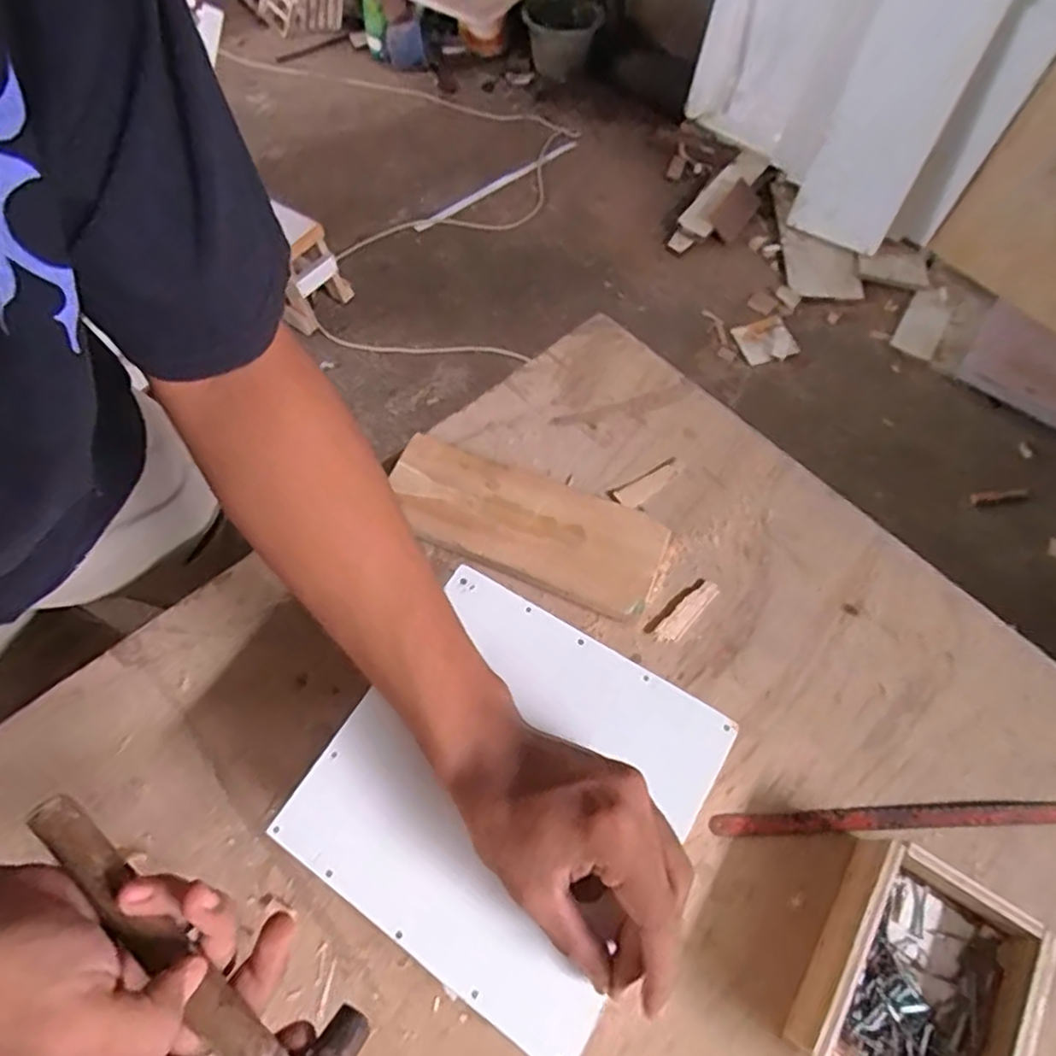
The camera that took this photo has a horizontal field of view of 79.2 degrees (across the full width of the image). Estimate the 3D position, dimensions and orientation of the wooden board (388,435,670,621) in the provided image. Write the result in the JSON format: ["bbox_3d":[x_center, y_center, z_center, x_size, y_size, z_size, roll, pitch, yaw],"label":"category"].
[{"bbox_3d":[-0.005,-0.002,0.505,0.218,0.022,0.090,20,64,9],"label":"wooden board"}]

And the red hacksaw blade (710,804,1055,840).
[{"bbox_3d":[0.271,0.189,0.417,0.299,0.006,0.014,-1,63,-2],"label":"red hacksaw blade"}]

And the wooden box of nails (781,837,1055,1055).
[{"bbox_3d":[0.216,0.256,0.356,0.102,0.042,0.128,30,66,14],"label":"wooden box of nails"}]

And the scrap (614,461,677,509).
[{"bbox_3d":[0.101,-0.036,0.528,0.056,0.009,0.020,-33,67,-2],"label":"scrap"}]

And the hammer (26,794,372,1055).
[{"bbox_3d":[-0.155,0.188,0.283,0.184,0.027,0.053,38,68,10],"label":"hammer"}]

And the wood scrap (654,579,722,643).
[{"bbox_3d":[0.119,0.062,0.478,0.018,0.006,0.062,39,69,17],"label":"wood scrap"}]

